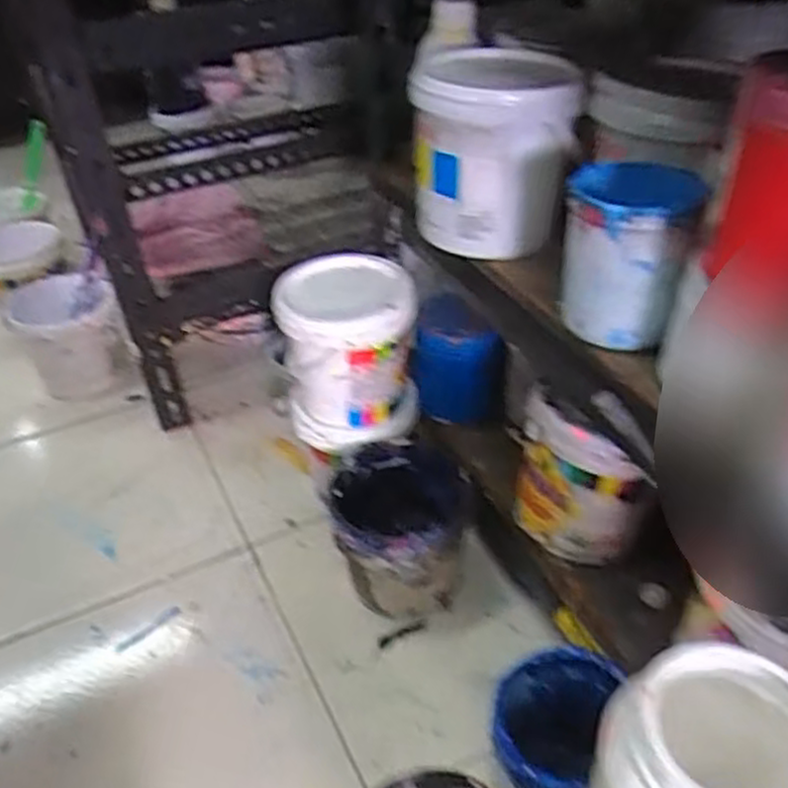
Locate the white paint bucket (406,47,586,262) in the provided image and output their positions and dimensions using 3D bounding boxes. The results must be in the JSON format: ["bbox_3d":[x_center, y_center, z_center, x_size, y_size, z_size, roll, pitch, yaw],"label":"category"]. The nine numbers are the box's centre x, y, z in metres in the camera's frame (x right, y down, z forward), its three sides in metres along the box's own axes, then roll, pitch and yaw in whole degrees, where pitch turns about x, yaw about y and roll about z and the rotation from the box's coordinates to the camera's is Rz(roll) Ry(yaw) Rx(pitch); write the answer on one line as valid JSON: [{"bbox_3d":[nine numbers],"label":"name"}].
[{"bbox_3d":[0.073,-0.185,0.589,0.115,0.121,0.114,-4,38,-1],"label":"white paint bucket"}]

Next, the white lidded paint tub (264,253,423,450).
[{"bbox_3d":[-0.044,-0.042,0.747,0.120,0.139,0.125,-6,38,-4],"label":"white lidded paint tub"}]

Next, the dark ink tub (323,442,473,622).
[{"bbox_3d":[0.009,0.131,0.722,0.114,0.119,0.122,-2,38,1],"label":"dark ink tub"}]

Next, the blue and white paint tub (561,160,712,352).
[{"bbox_3d":[0.141,-0.082,0.468,0.073,0.096,0.068,3,38,8],"label":"blue and white paint tub"}]

